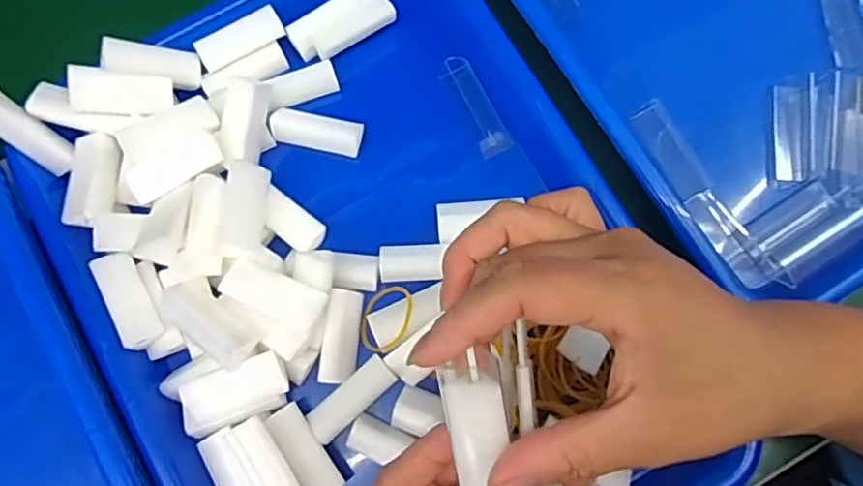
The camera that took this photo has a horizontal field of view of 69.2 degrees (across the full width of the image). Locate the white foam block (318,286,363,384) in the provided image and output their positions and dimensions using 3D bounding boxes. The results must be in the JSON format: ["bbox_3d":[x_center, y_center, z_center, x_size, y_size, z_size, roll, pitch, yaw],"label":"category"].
[{"bbox_3d":[-0.044,0.046,0.306,0.015,0.013,0.044,7,78,2],"label":"white foam block"}]

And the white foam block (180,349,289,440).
[{"bbox_3d":[-0.092,0.069,0.290,0.050,0.015,0.028,-21,107,-3],"label":"white foam block"}]

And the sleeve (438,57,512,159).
[{"bbox_3d":[0.024,-0.073,0.334,0.016,0.014,0.055,-28,79,-5],"label":"sleeve"}]

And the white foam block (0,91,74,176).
[{"bbox_3d":[-0.196,-0.052,0.304,0.044,0.009,0.017,44,80,-27],"label":"white foam block"}]

